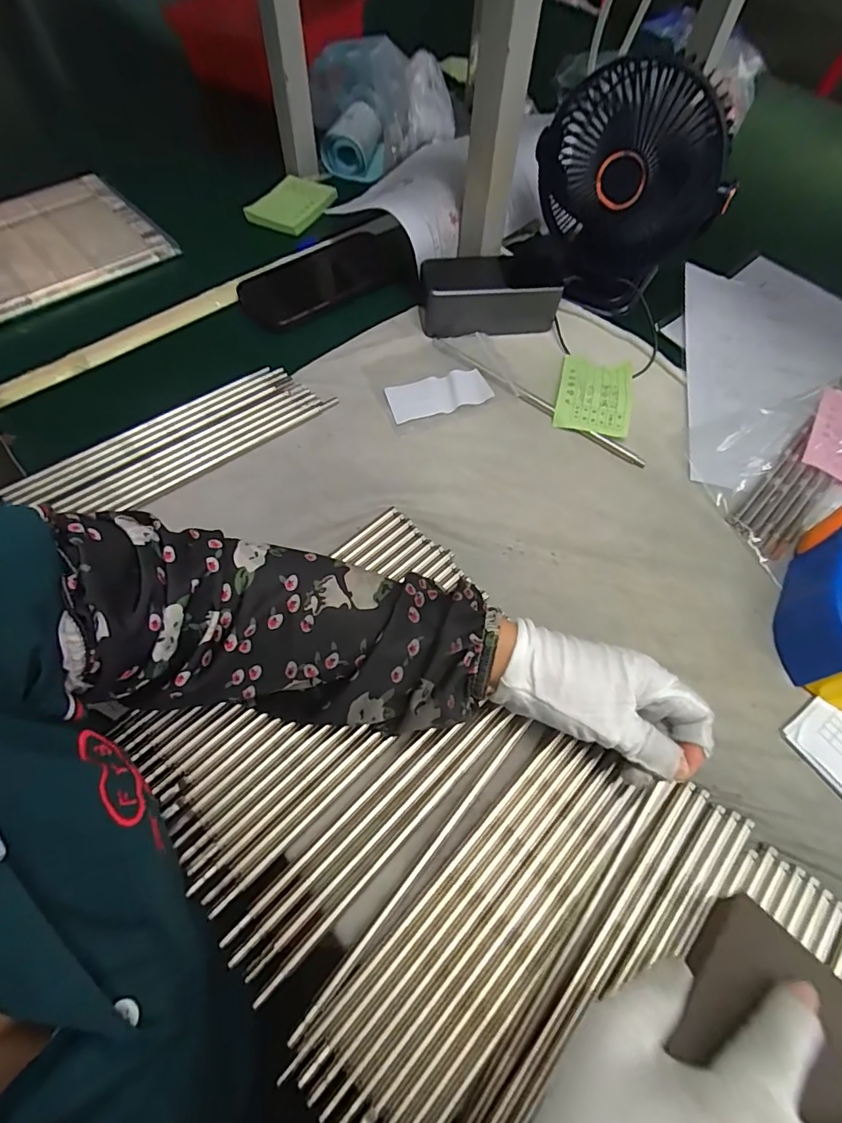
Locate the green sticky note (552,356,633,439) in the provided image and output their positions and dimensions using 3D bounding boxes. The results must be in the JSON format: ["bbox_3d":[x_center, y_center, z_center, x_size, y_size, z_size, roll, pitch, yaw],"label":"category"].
[{"bbox_3d":[0.158,-0.152,0.452,0.065,0.008,0.094,16,61,6],"label":"green sticky note"}]

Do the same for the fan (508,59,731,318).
[{"bbox_3d":[0.177,-0.325,0.452,0.152,0.170,0.097,4,61,-1],"label":"fan"}]

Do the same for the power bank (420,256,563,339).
[{"bbox_3d":[0.062,-0.259,0.479,0.129,0.045,0.064,-11,62,-9],"label":"power bank"}]

